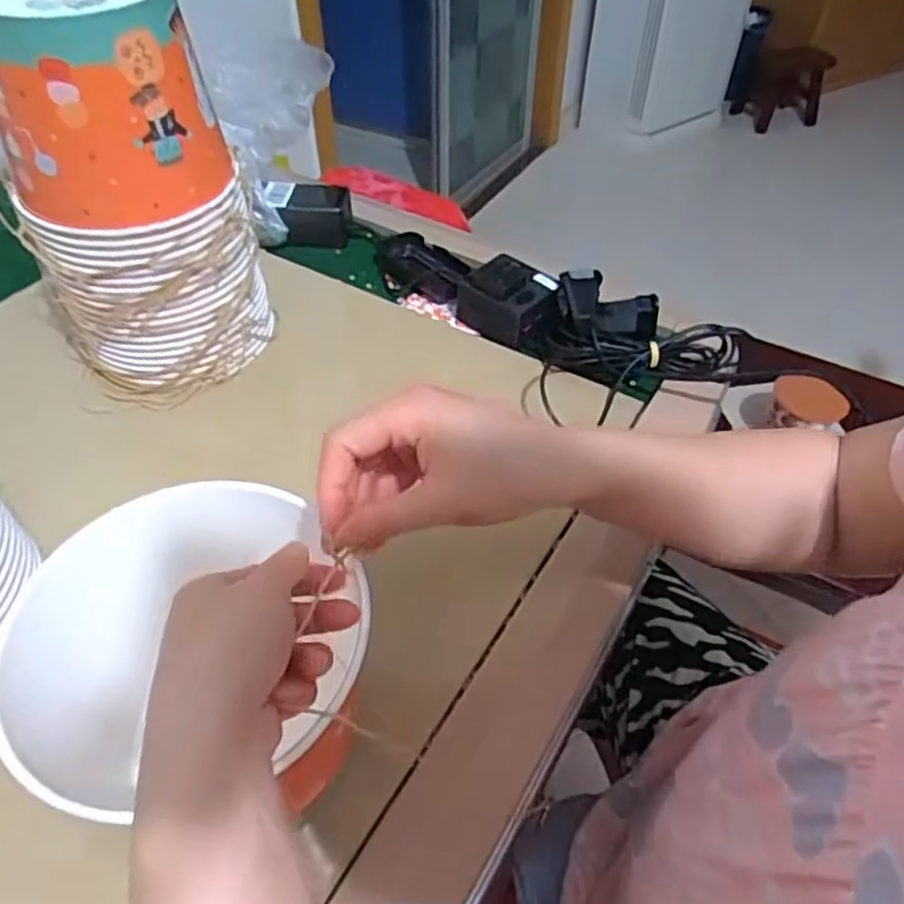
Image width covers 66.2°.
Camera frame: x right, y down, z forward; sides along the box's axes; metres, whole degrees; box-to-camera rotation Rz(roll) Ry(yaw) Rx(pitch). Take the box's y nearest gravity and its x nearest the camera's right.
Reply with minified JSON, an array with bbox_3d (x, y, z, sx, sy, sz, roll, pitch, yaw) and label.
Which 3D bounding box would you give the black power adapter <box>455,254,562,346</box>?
[{"bbox_3d":[0.055,-0.150,0.672,0.079,0.056,0.070,32,55,25],"label":"black power adapter"}]

